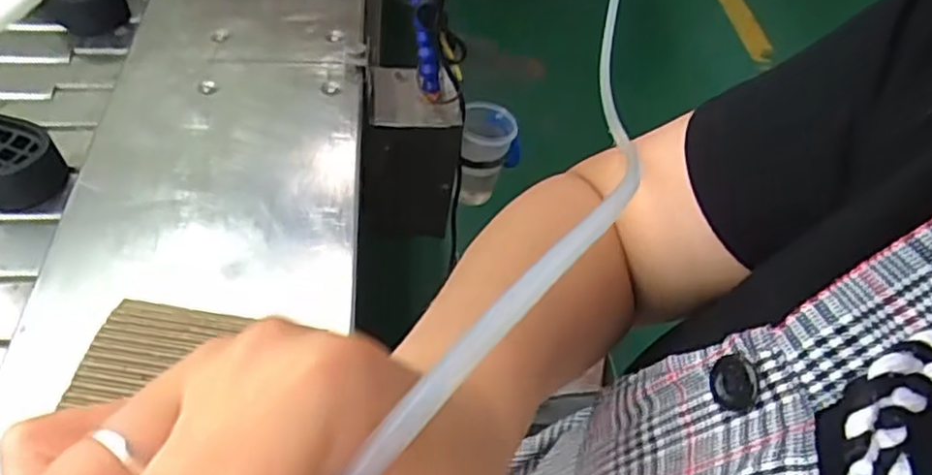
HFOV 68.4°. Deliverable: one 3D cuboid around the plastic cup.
[{"bbox_3d":[0.028,-0.100,0.872,0.065,0.126,0.089,7,49,3],"label":"plastic cup"}]

